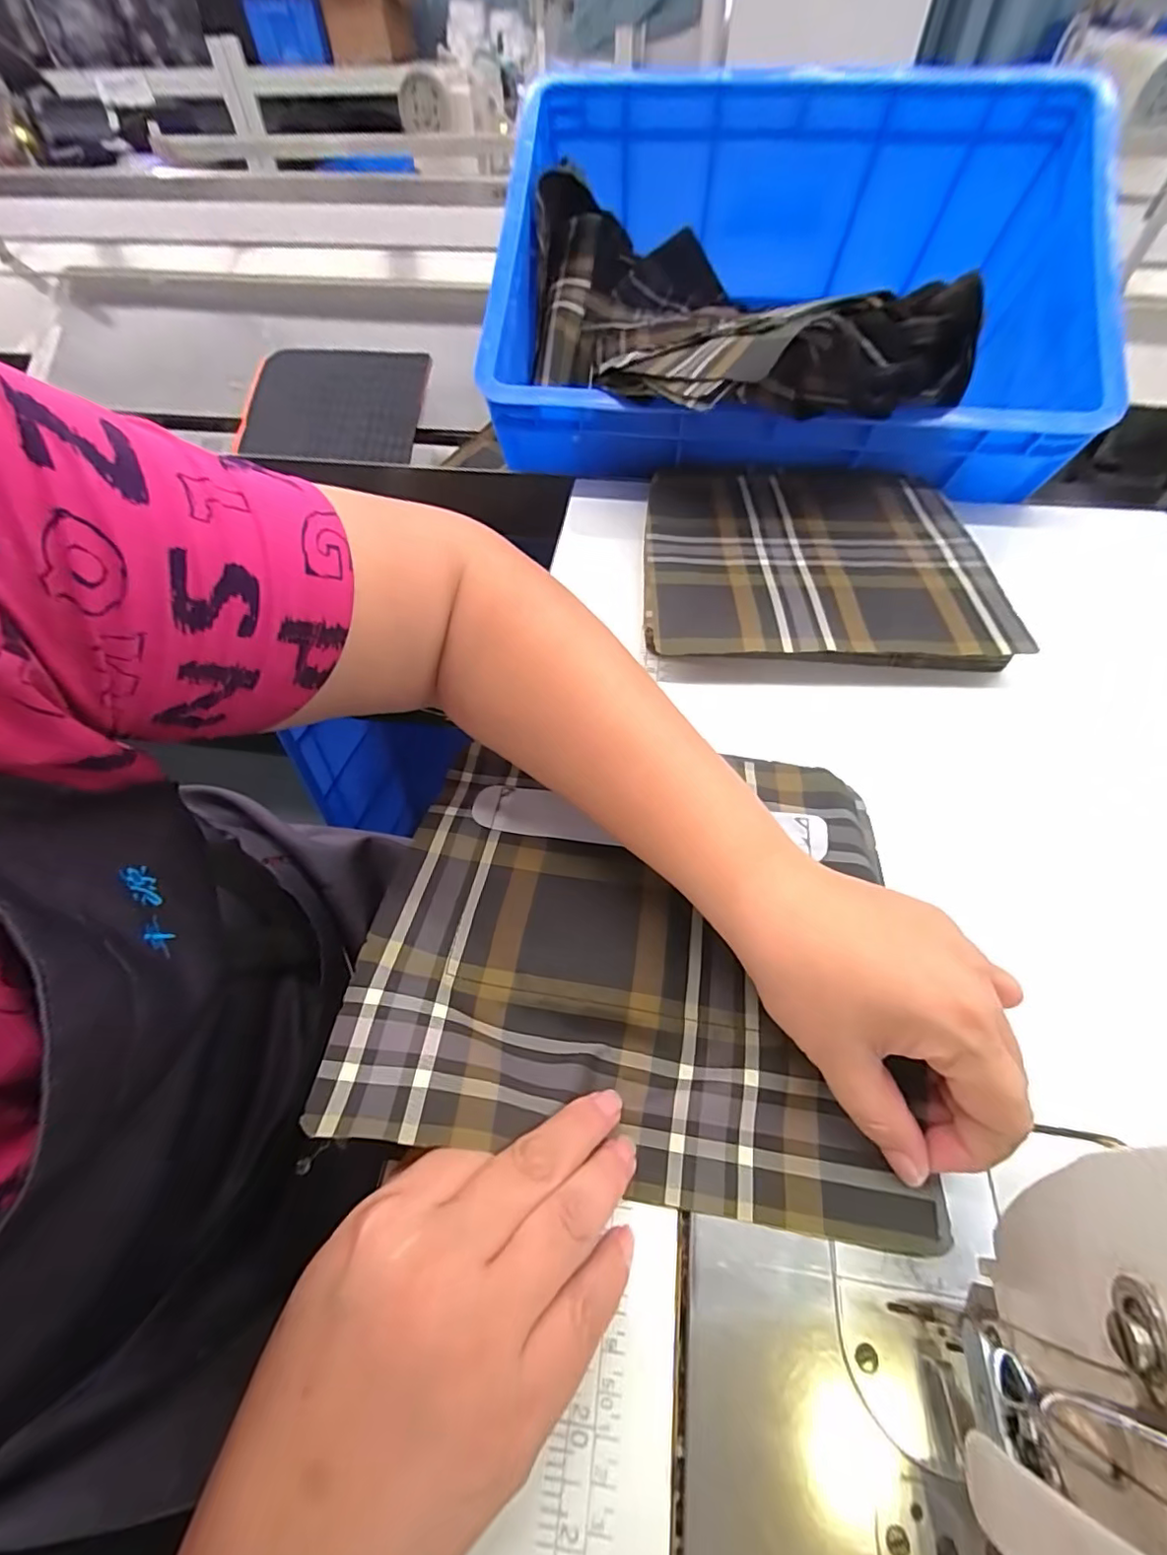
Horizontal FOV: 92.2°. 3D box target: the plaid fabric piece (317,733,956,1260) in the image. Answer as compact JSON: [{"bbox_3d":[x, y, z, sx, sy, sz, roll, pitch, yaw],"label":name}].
[{"bbox_3d":[0.030,0.063,0.264,0.250,0.053,0.220,3,54,7],"label":"plaid fabric piece"}]

